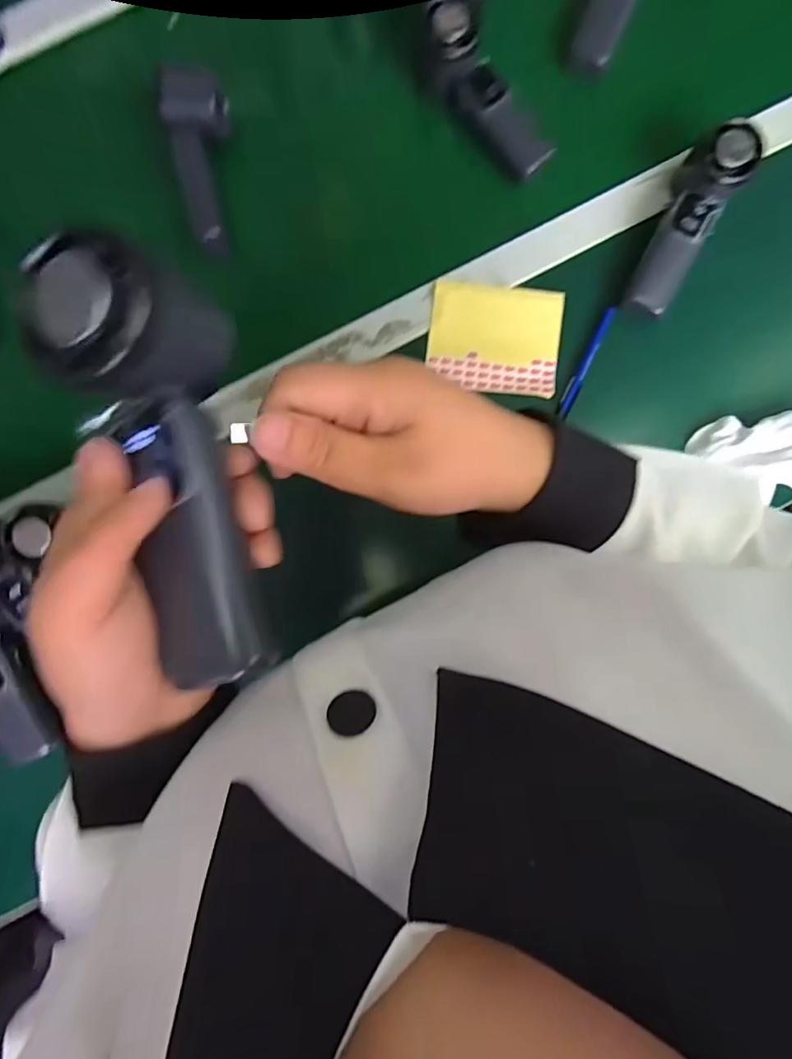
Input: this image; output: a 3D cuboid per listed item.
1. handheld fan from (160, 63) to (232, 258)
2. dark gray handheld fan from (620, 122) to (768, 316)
[{"bbox_3d":[-0.172,-0.338,0.479,0.054,0.045,0.166,-15,86,1],"label":"handheld fan"},{"bbox_3d":[0.258,-0.271,0.461,0.049,0.037,0.161,27,101,3],"label":"dark gray handheld fan"}]

